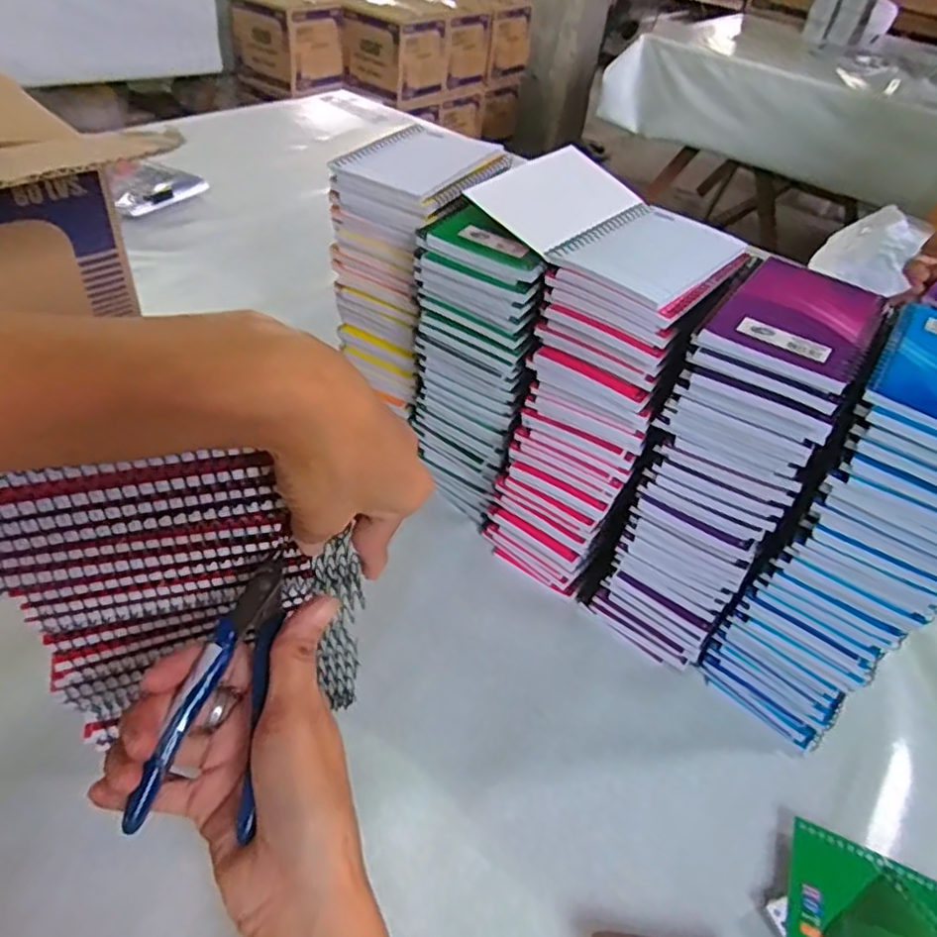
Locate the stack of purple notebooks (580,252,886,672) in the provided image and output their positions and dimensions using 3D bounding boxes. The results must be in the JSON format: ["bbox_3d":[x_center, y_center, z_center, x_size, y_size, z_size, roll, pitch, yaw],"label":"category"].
[{"bbox_3d":[0.183,0.009,0.497,0.096,0.280,0.127,28,46,20],"label":"stack of purple notebooks"}]

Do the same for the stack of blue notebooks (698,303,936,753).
[{"bbox_3d":[0.265,0.053,0.463,0.099,0.282,0.125,30,47,22],"label":"stack of blue notebooks"}]

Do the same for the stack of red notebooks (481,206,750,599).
[{"bbox_3d":[0.107,-0.045,0.542,0.108,0.276,0.142,33,48,24],"label":"stack of red notebooks"}]

